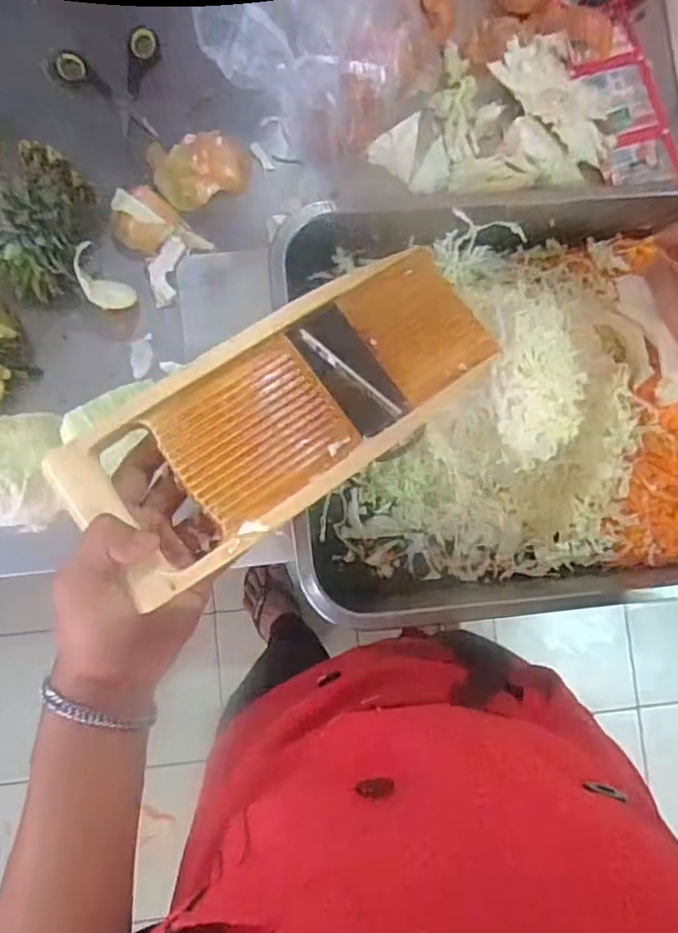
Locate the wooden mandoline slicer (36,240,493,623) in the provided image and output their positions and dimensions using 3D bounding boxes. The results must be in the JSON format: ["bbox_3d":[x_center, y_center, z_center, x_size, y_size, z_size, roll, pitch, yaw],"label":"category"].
[{"bbox_3d":[-0.023,-0.035,0.386,0.268,0.019,0.094,-35,87,-18],"label":"wooden mandoline slicer"}]

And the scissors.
[{"bbox_3d":[-0.215,-0.356,0.601,0.091,0.014,0.101,-1,84,-4],"label":"scissors"}]

